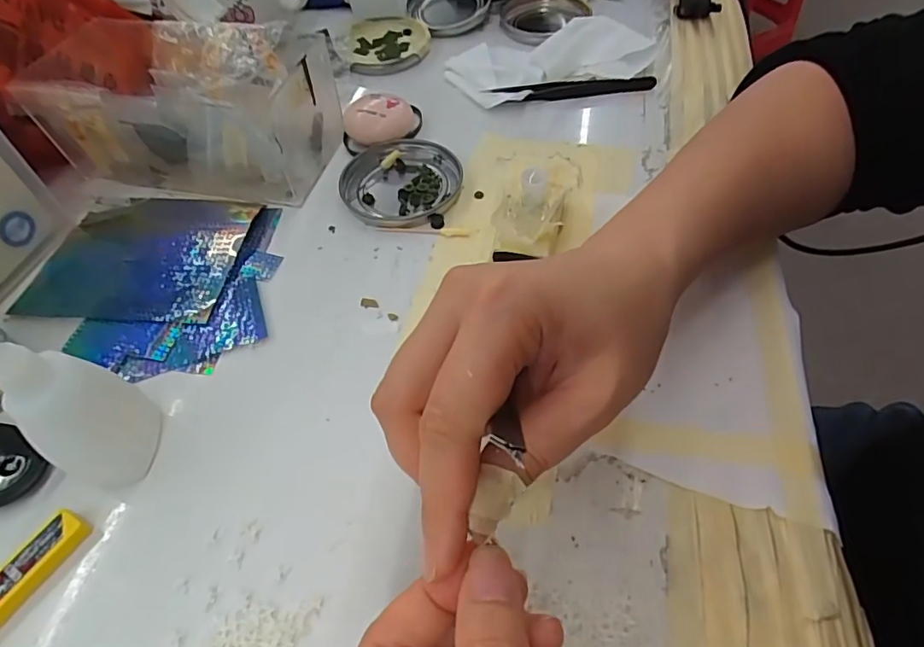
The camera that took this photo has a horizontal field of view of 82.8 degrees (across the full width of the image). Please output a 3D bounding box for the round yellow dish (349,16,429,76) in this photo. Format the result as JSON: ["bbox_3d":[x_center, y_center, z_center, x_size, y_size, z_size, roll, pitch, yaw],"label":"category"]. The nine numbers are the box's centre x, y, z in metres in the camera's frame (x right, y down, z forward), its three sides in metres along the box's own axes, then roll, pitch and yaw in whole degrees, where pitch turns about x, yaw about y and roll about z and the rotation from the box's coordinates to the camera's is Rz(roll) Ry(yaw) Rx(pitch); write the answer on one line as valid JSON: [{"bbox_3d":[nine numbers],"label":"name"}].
[{"bbox_3d":[-0.065,-0.246,0.455,0.070,0.010,0.080,-14,55,-7],"label":"round yellow dish"}]

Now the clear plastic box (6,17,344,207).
[{"bbox_3d":[-0.182,-0.145,0.354,0.180,0.071,0.095,7,55,8],"label":"clear plastic box"}]

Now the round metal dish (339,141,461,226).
[{"bbox_3d":[-0.040,-0.094,0.346,0.078,0.010,0.075,-2,54,2],"label":"round metal dish"}]

